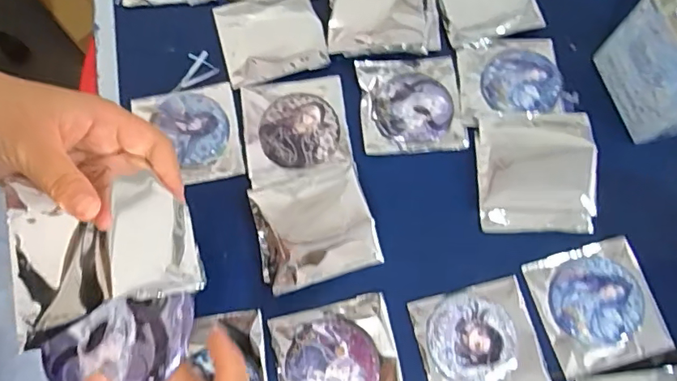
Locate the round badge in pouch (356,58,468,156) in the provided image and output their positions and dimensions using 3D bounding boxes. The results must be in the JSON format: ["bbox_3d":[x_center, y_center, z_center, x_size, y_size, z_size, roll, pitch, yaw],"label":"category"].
[{"bbox_3d":[0.068,-0.081,0.484,0.093,0.006,0.096,-4,73,-1],"label":"round badge in pouch"}]

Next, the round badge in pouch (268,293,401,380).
[{"bbox_3d":[-0.001,0.140,0.409,0.095,0.010,0.095,-13,73,-4],"label":"round badge in pouch"}]

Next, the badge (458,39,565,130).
[{"bbox_3d":[0.165,-0.107,0.491,0.101,0.021,0.091,-4,73,-1],"label":"badge"}]

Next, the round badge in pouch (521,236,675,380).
[{"bbox_3d":[0.217,0.095,0.423,0.097,0.006,0.096,-15,73,-5],"label":"round badge in pouch"}]

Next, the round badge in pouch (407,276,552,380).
[{"bbox_3d":[0.115,0.126,0.414,0.095,0.009,0.092,-13,73,-4],"label":"round badge in pouch"}]

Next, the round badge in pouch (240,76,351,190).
[{"bbox_3d":[-0.039,-0.057,0.471,0.093,0.008,0.098,-9,73,-3],"label":"round badge in pouch"}]

